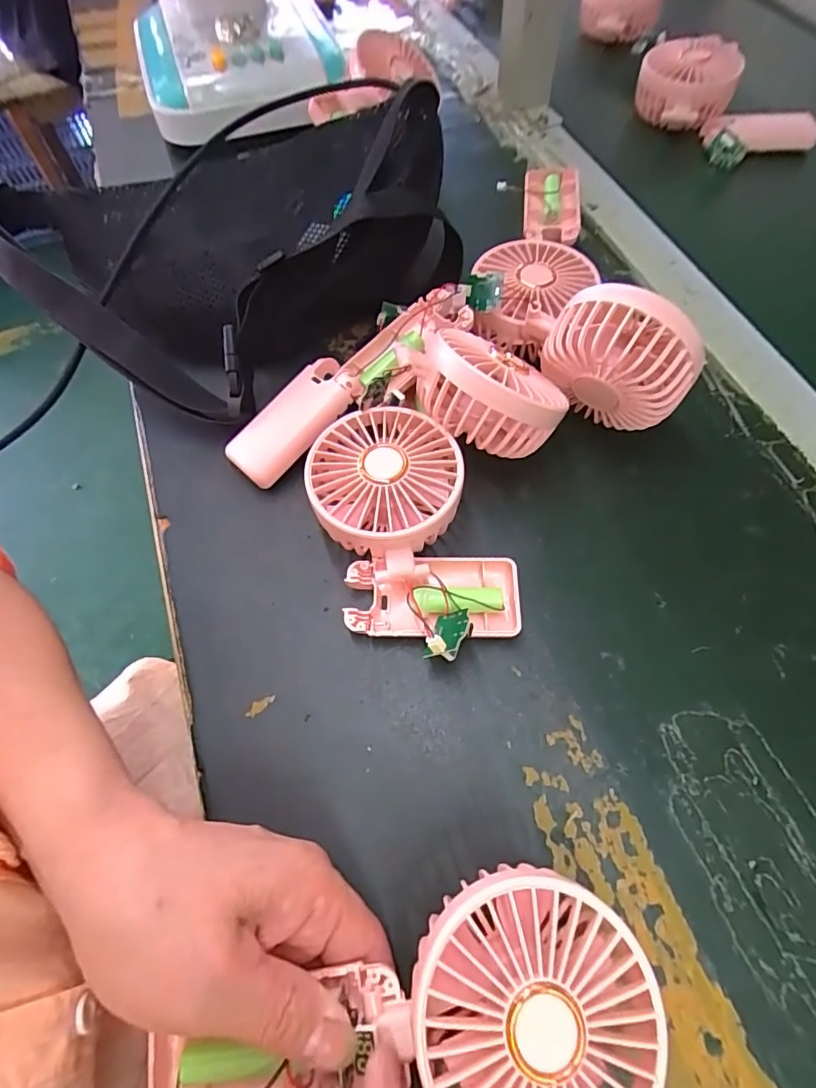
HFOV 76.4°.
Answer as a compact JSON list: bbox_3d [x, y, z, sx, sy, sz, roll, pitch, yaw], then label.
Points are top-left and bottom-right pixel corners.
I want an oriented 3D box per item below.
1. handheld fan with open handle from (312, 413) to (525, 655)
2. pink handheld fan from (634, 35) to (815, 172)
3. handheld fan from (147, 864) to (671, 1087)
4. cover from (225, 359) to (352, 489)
[{"bbox_3d":[-0.003,-0.006,0.293,0.094,0.050,0.147,-25,64,-9],"label":"handheld fan with open handle"},{"bbox_3d":[0.268,-0.374,0.444,0.158,0.059,0.072,37,70,6],"label":"pink handheld fan"},{"bbox_3d":[-0.003,0.182,0.189,0.185,0.031,0.086,-16,63,4],"label":"handheld fan"},{"bbox_3d":[-0.074,-0.079,0.332,0.043,0.011,0.090,41,87,21],"label":"cover"}]

